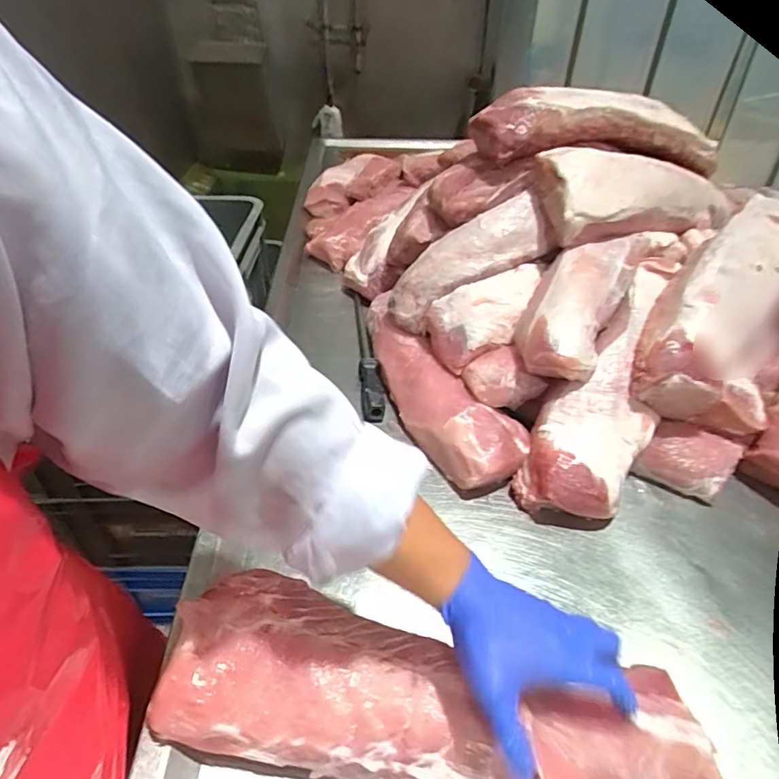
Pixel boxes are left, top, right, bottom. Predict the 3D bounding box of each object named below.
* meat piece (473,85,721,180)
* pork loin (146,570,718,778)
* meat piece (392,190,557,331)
[{"bbox_3d":[0.355,-0.446,0.890,0.466,0.115,0.116,-10,41,-14],"label":"meat piece"},{"bbox_3d":[0.026,0.264,0.420,0.415,0.065,0.147,13,40,9],"label":"pork loin"},{"bbox_3d":[0.121,-0.201,0.828,0.280,0.083,0.094,-32,42,8],"label":"meat piece"}]

